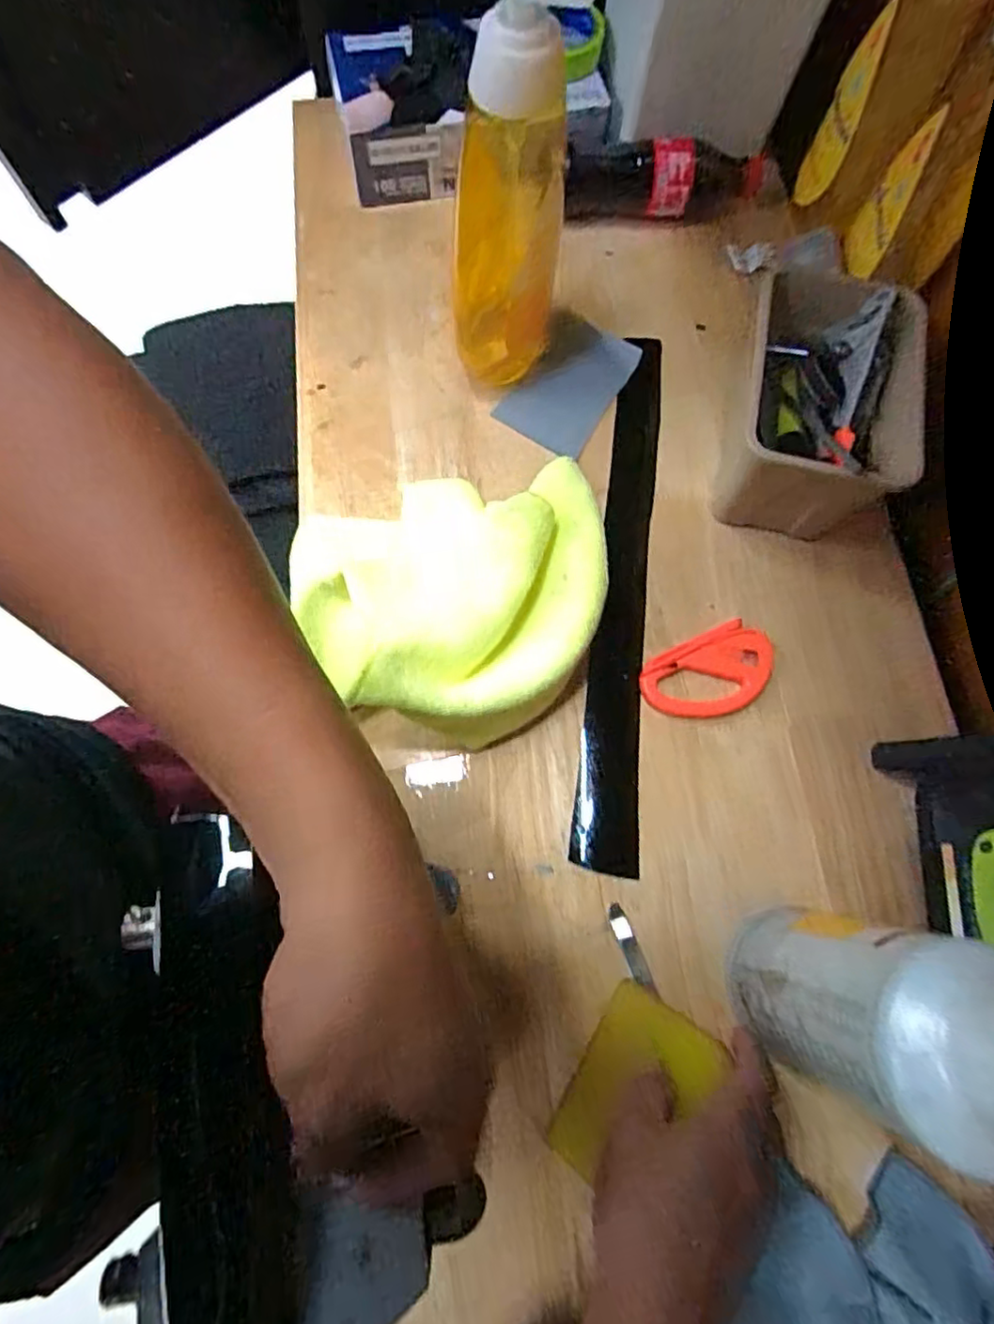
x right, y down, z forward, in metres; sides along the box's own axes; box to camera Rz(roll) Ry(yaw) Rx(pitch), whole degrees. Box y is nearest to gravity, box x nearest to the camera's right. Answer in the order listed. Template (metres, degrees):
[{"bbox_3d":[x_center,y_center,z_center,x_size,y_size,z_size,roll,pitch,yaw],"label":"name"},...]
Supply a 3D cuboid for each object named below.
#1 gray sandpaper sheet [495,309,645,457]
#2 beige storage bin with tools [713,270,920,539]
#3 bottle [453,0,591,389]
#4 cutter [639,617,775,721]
[{"bbox_3d":[0.058,-0.226,0.507,0.078,0.006,0.119,27,75,12],"label":"gray sandpaper sheet"},{"bbox_3d":[0.229,-0.178,0.445,0.096,0.092,0.163,17,73,3],"label":"beige storage bin with tools"},{"bbox_3d":[0.007,-0.278,0.399,0.071,0.230,0.053,-5,73,-4],"label":"bottle"},{"bbox_3d":[0.149,0.009,0.437,0.096,0.007,0.056,-23,75,-9],"label":"cutter"}]

